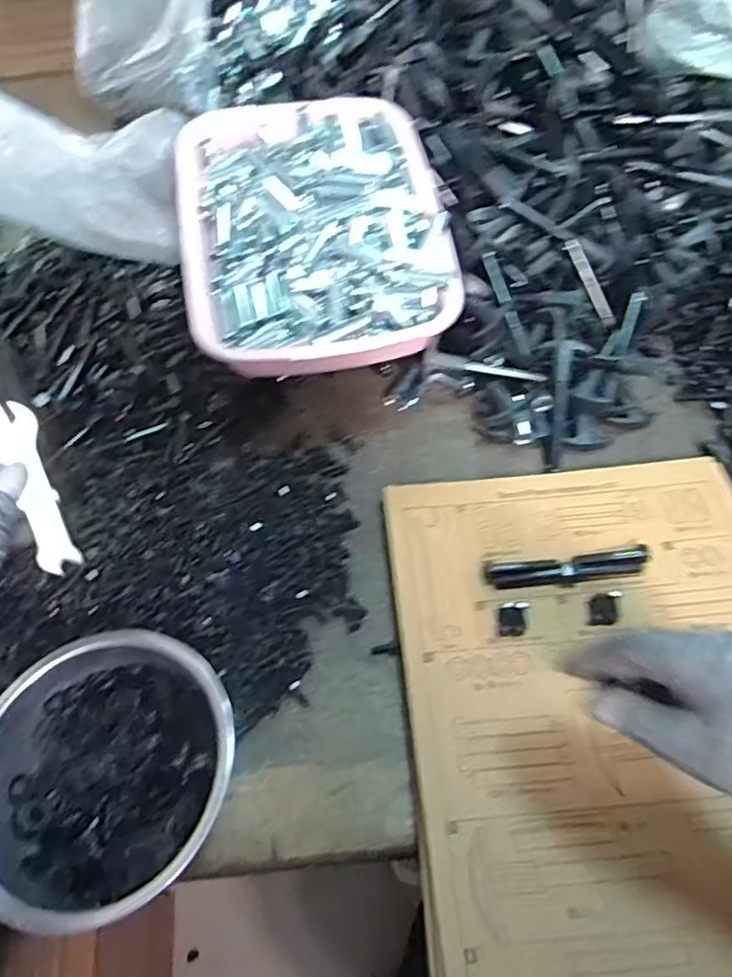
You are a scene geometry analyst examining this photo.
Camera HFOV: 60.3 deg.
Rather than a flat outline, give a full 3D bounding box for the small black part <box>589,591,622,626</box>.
[{"bbox_3d":[0.188,0.094,0.494,0.022,0.008,0.026,3,58,6],"label":"small black part"}]

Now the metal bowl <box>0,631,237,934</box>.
[{"bbox_3d":[-0.171,0.187,0.420,0.160,0.061,0.161,-2,58,3],"label":"metal bowl"}]

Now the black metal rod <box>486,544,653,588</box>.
[{"bbox_3d":[0.163,0.064,0.509,0.130,0.015,0.025,-6,60,-5],"label":"black metal rod"}]

